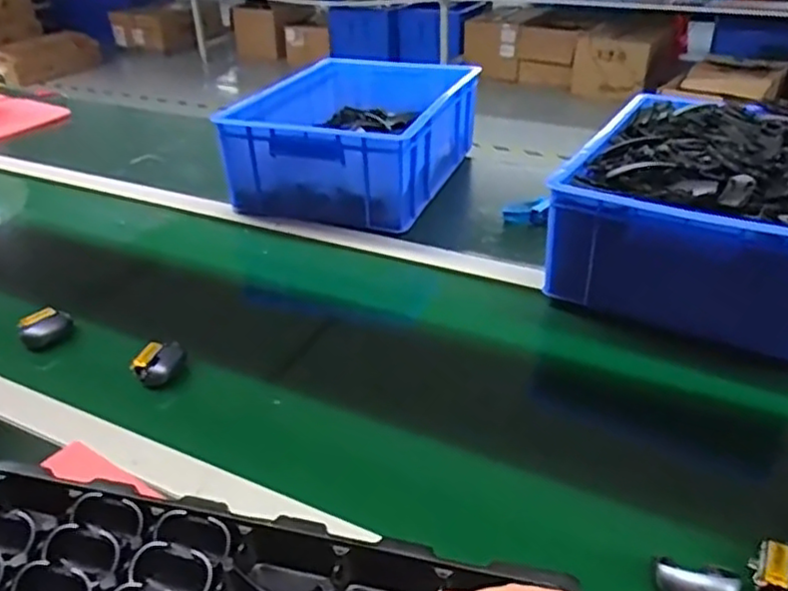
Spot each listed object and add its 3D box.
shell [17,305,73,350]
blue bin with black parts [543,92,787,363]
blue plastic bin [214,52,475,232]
[{"bbox_3d":[-0.391,0.036,0.762,0.055,0.033,0.025,-26,39,-33],"label":"shell"},{"bbox_3d":[0.368,-0.102,0.806,0.281,0.155,0.326,17,37,27],"label":"blue bin with black parts"},{"bbox_3d":[-0.059,-0.247,1.067,0.296,0.141,0.368,11,34,19],"label":"blue plastic bin"}]

